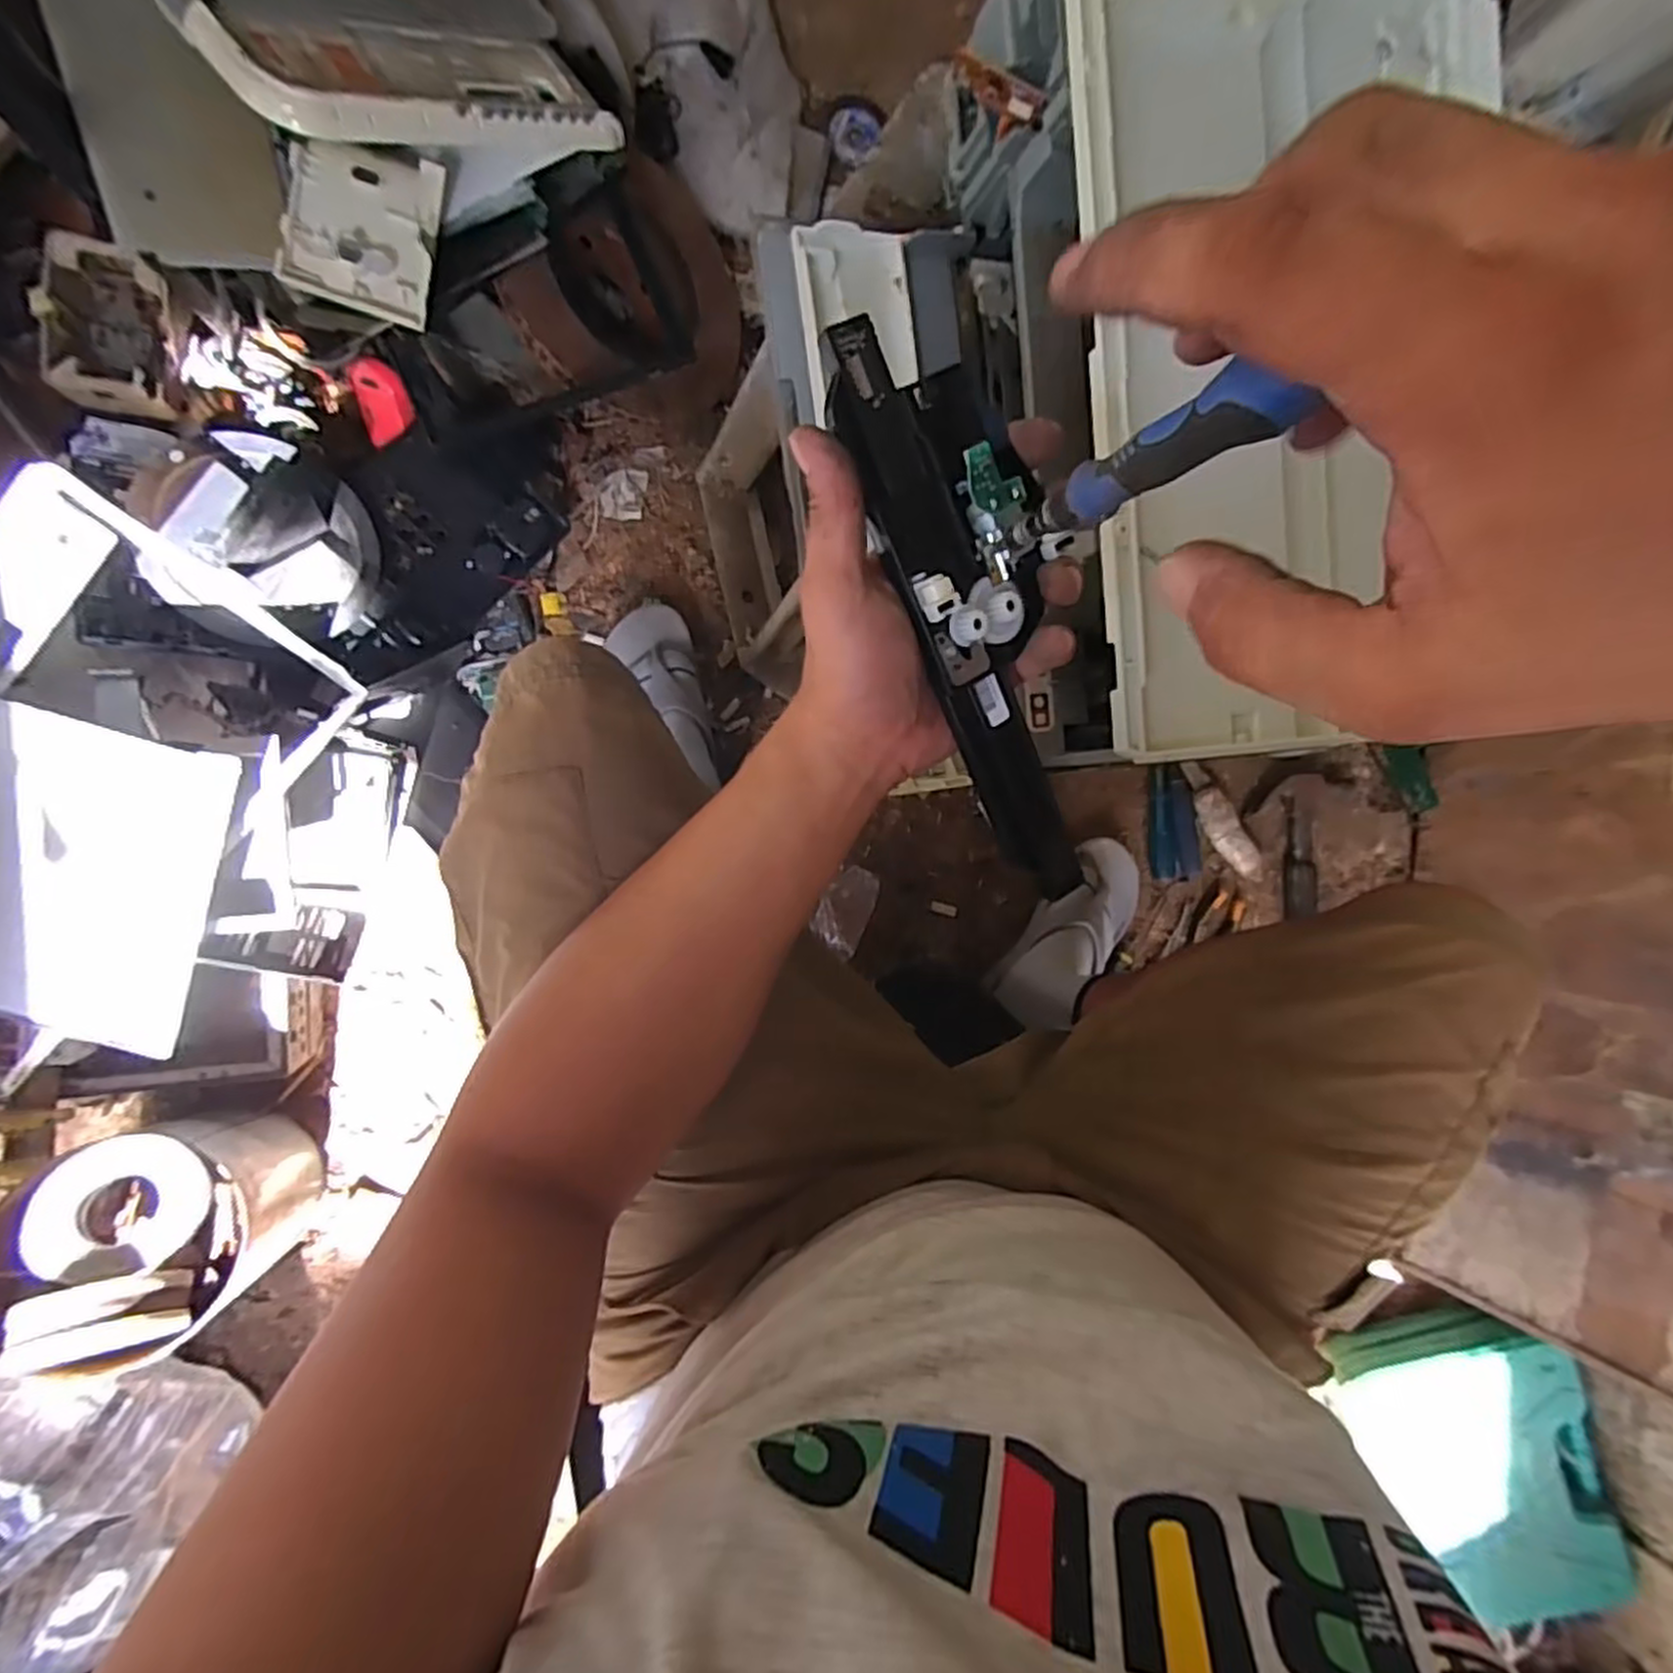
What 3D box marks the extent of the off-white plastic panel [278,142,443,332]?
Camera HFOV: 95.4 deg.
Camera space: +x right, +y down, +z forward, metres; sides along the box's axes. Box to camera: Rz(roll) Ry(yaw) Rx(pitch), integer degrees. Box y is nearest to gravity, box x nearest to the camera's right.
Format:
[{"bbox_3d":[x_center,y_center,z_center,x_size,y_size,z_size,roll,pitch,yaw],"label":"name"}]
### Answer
[{"bbox_3d":[-0.332,-0.425,0.536,0.092,0.022,0.104,8,89,-8],"label":"off-white plastic panel"}]

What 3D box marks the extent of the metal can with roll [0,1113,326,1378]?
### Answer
[{"bbox_3d":[-0.529,0.307,0.622,0.142,0.234,0.142,0,90,-8],"label":"metal can with roll"}]

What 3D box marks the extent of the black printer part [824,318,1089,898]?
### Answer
[{"bbox_3d":[0.057,-0.079,0.294,0.057,0.021,0.222,-23,108,-8],"label":"black printer part"}]

